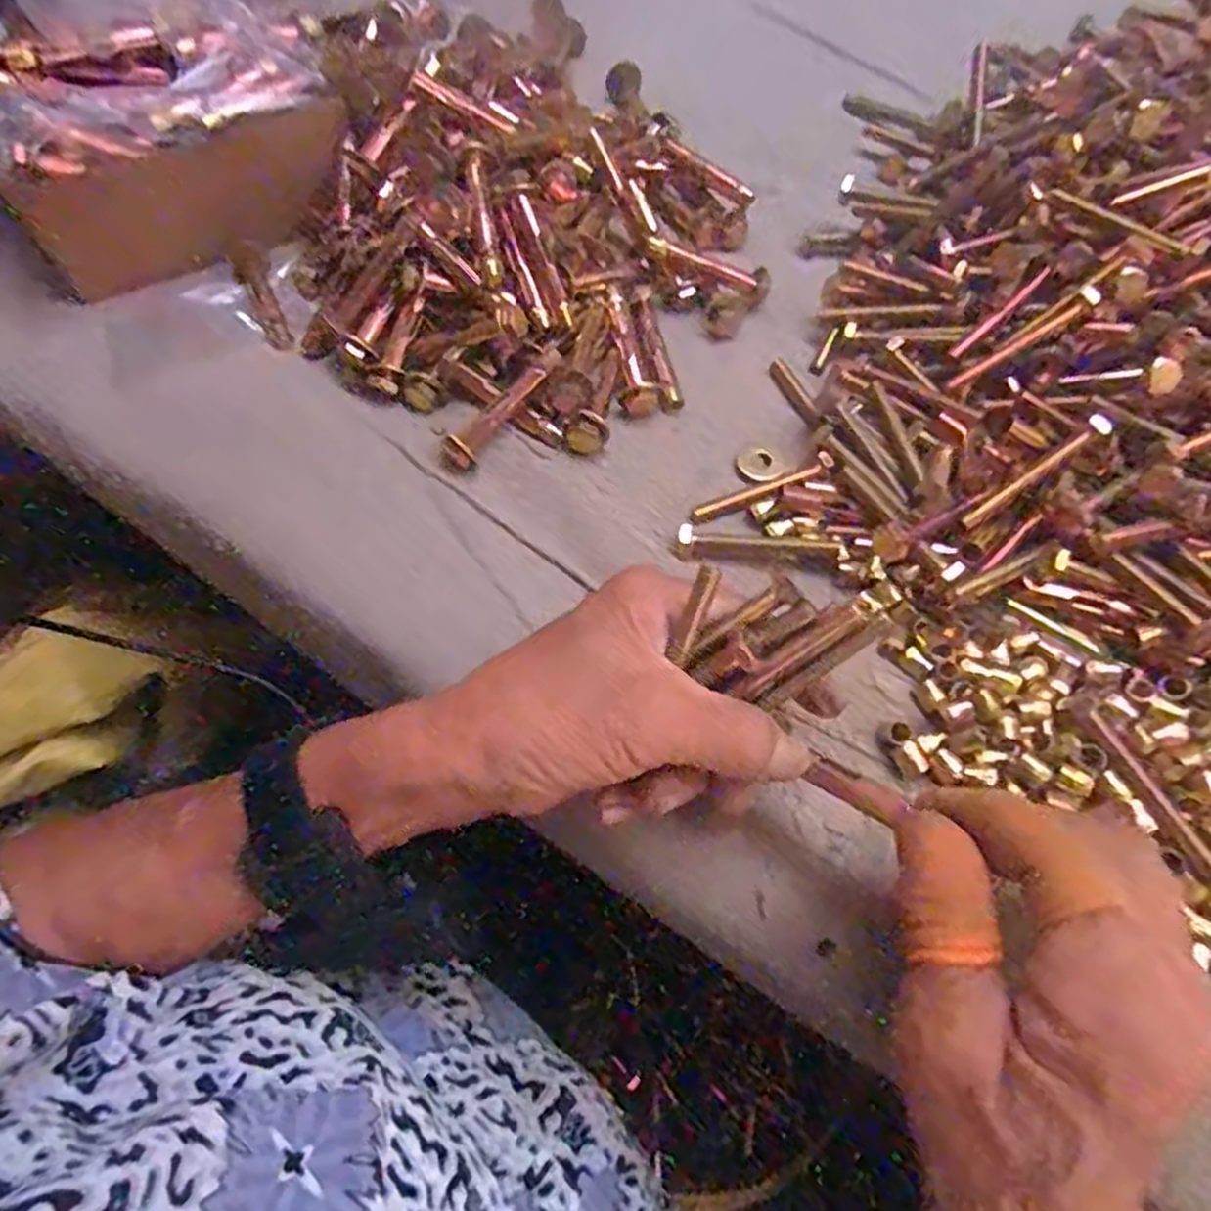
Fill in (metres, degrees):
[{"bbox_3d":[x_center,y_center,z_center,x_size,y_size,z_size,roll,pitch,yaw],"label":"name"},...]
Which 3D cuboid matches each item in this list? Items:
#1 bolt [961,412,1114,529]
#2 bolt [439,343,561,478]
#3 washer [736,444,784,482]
[{"bbox_3d":[0.162,-0.049,0.290,0.062,0.007,0.008,-38,64,8],"label":"bolt"},{"bbox_3d":[-0.044,-0.084,0.328,0.066,0.011,0.016,-46,67,1],"label":"bolt"},{"bbox_3d":[0.067,-0.062,0.334,0.019,0.004,0.022,-1,62,3],"label":"washer"}]

